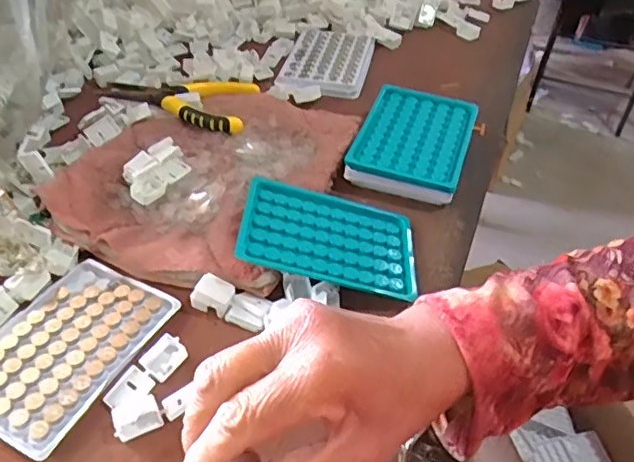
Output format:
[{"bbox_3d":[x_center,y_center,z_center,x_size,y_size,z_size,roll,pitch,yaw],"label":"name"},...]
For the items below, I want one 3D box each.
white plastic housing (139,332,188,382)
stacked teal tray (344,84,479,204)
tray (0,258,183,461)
[{"bbox_3d":[-0.099,0.081,0.370,0.021,0.006,0.027,30,52,24],"label":"white plastic housing"},{"bbox_3d":[0.088,-0.082,0.517,0.094,0.026,0.123,16,47,13],"label":"stacked teal tray"},{"bbox_3d":[-0.167,0.074,0.378,0.092,0.007,0.128,22,49,19],"label":"tray"}]

